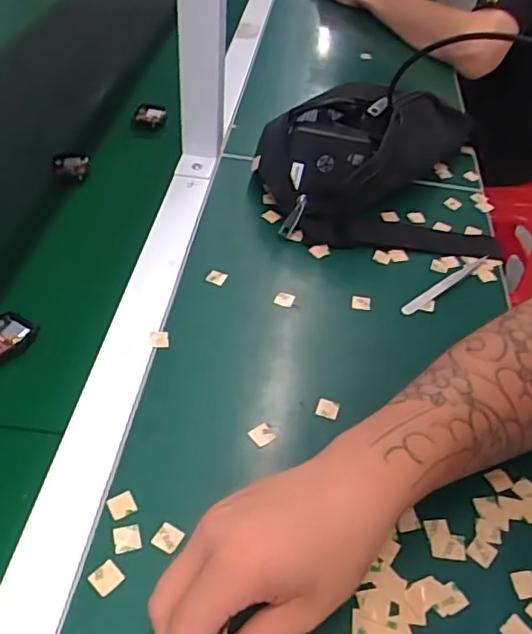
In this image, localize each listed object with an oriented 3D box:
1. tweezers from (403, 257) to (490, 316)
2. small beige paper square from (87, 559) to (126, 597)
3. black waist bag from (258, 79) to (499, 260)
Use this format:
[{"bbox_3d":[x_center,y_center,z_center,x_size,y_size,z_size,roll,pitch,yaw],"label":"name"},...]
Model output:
[{"bbox_3d":[0.170,-0.031,0.553,0.119,0.007,0.010,-29,55,-28],"label":"tweezers"},{"bbox_3d":[-0.093,0.150,0.344,0.016,0.004,0.016,36,54,26],"label":"small beige paper square"},{"bbox_3d":[0.119,-0.175,0.623,0.248,0.082,0.226,7,47,2],"label":"black waist bag"}]

